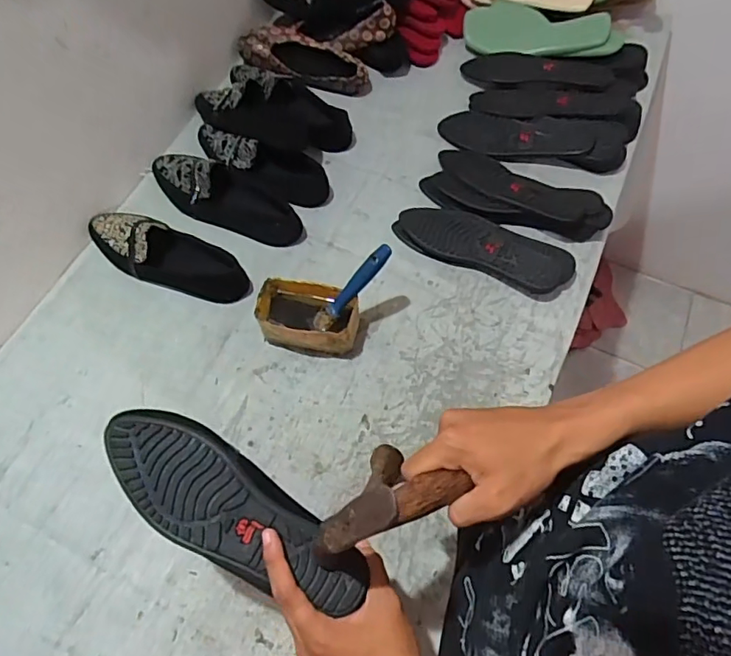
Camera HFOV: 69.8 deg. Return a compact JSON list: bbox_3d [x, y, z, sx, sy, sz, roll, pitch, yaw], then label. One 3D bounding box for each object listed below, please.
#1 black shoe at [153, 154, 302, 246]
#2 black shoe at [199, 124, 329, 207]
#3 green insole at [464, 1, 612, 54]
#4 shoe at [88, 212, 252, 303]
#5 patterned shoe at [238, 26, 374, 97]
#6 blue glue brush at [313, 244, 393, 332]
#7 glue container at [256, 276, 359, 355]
[{"bbox_3d":[-0.204,-0.202,0.770,0.243,0.061,0.092,20,66,10],"label":"black shoe"},{"bbox_3d":[-0.161,-0.250,0.801,0.231,0.046,0.072,21,66,11],"label":"black shoe"},{"bbox_3d":[0.292,-0.521,0.902,0.233,0.015,0.106,8,76,16],"label":"green insole"},{"bbox_3d":[-0.281,-0.102,0.725,0.252,0.051,0.088,23,66,12],"label":"shoe"},{"bbox_3d":[-0.104,-0.447,0.886,0.227,0.066,0.079,22,66,11],"label":"patterned shoe"},{"bbox_3d":[-0.017,-0.049,0.639,0.014,0.146,0.024,-1,53,-48],"label":"blue glue brush"},{"bbox_3d":[-0.074,-0.014,0.681,0.126,0.065,0.076,13,65,7],"label":"glue container"}]

